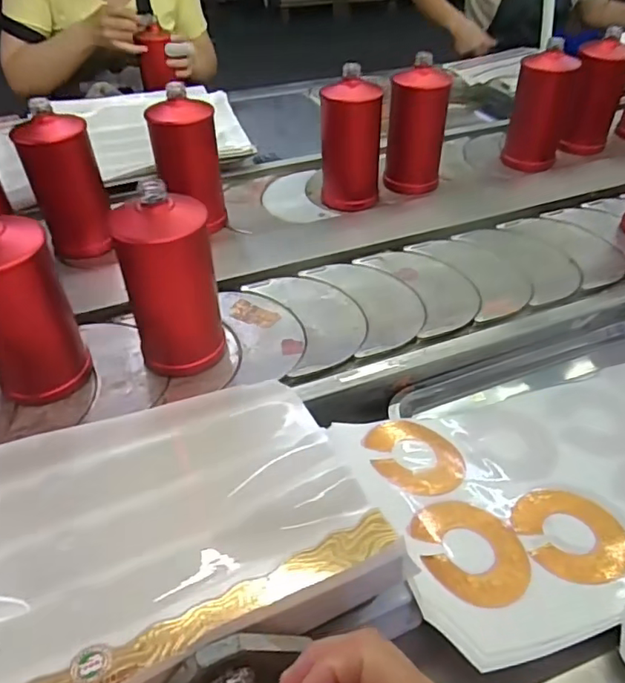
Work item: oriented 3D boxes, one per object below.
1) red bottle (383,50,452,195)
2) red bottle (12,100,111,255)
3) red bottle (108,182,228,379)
[{"bbox_3d":[0.158,-0.325,0.834,0.076,0.178,0.070,-18,46,-18],"label":"red bottle"},{"bbox_3d":[-0.320,-0.214,0.725,0.087,0.173,0.072,-17,44,-16],"label":"red bottle"},{"bbox_3d":[-0.138,-0.053,0.540,0.072,0.179,0.071,14,45,18],"label":"red bottle"}]

